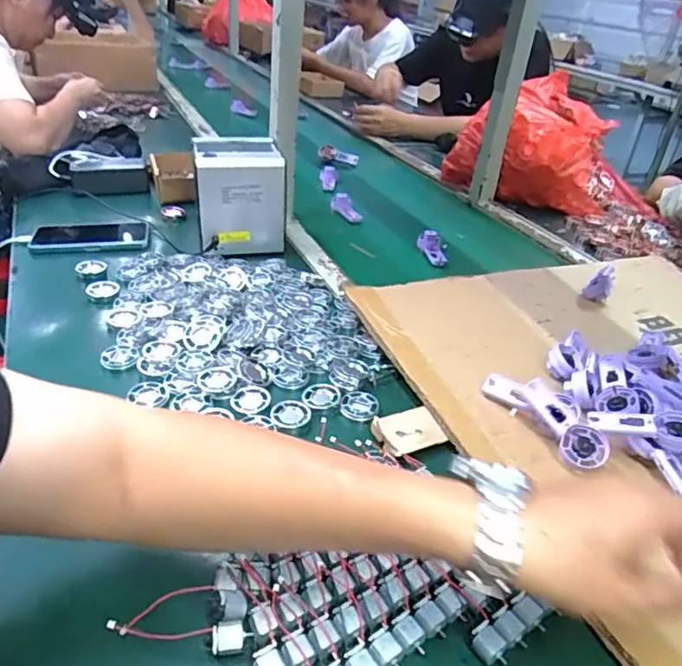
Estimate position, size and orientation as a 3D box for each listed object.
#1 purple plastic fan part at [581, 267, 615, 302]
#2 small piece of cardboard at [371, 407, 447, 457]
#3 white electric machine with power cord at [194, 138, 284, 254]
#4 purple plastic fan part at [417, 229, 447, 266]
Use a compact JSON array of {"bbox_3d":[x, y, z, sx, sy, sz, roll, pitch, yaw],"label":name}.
[{"bbox_3d":[0.360,-0.070,0.789,0.031,0.009,0.082,24,51,29],"label":"purple plastic fan part"},{"bbox_3d":[0.065,0.093,0.546,0.057,0.011,0.045,-14,37,-24],"label":"small piece of cardboard"},{"bbox_3d":[-0.151,-0.206,0.856,0.124,0.136,0.124,-3,34,-14],"label":"white electric machine with power cord"},{"bbox_3d":[0.152,-0.142,0.960,0.024,0.040,0.078,-3,34,-15],"label":"purple plastic fan part"}]

